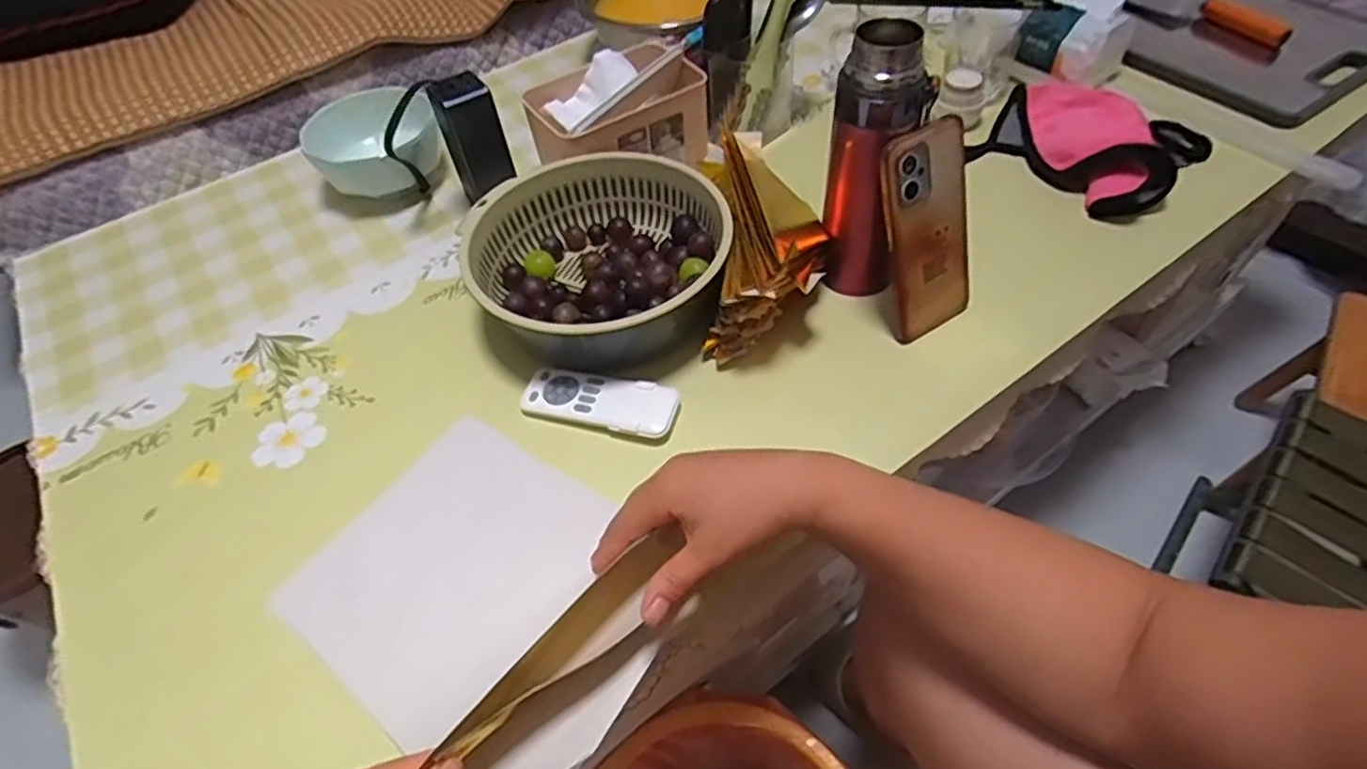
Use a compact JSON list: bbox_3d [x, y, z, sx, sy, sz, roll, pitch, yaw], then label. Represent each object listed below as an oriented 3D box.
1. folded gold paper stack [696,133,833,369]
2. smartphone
[{"bbox_3d":[0.068,-0.119,0.587,0.103,0.095,0.179,0,52,6],"label":"folded gold paper stack"},{"bbox_3d":[0.190,-0.116,0.531,0.070,0.166,0.012,-25,34,-15],"label":"smartphone"}]

